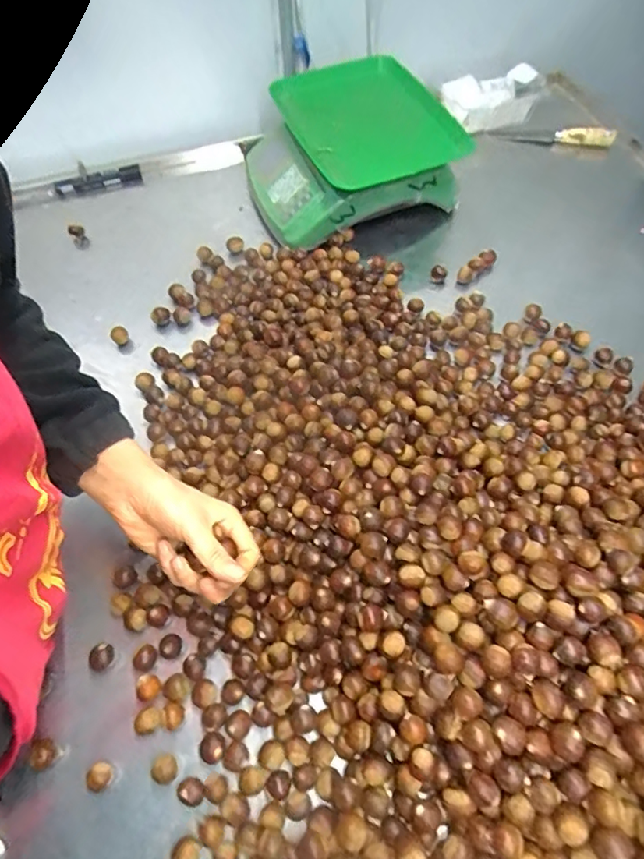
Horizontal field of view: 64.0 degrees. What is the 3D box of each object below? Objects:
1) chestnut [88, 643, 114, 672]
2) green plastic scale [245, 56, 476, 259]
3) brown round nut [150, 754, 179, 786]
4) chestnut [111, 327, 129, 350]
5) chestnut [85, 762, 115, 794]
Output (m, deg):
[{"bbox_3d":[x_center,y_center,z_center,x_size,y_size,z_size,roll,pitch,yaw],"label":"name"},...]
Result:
[{"bbox_3d":[-0.208,0.220,0.494,0.023,0.029,0.024,-1,59,2],"label":"chestnut"},{"bbox_3d":[0.029,-0.428,0.805,0.288,0.120,0.293,-23,61,-11],"label":"green plastic scale"},{"bbox_3d":[-0.137,0.296,0.449,0.020,0.020,0.022,-1,59,2],"label":"brown round nut"},{"bbox_3d":[-0.274,-0.127,0.697,0.022,0.021,0.021,-28,62,-14],"label":"chestnut"},{"bbox_3d":[-0.193,0.301,0.446,0.019,0.022,0.025,34,66,21],"label":"chestnut"}]

